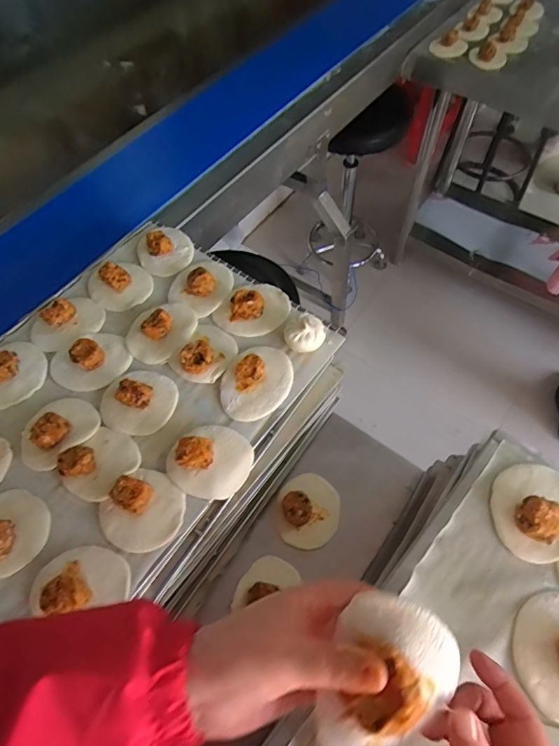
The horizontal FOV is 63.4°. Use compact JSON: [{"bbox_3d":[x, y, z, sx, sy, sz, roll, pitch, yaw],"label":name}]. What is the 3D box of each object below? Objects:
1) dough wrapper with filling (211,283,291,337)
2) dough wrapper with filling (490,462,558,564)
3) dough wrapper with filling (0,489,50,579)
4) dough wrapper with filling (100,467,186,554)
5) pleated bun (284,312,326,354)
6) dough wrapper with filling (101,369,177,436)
[{"bbox_3d":[-0.038,-0.099,0.642,0.088,0.031,0.099,33,67,19],"label":"dough wrapper with filling"},{"bbox_3d":[0.267,0.137,0.464,0.087,0.035,0.104,17,63,11],"label":"dough wrapper with filling"},{"bbox_3d":[-0.308,0.168,0.499,0.090,0.031,0.082,-1,61,2],"label":"dough wrapper with filling"},{"bbox_3d":[-0.155,0.152,0.506,0.084,0.035,0.087,-1,61,2],"label":"dough wrapper with filling"},{"bbox_3d":[0.035,-0.056,0.610,0.052,0.036,0.054,-1,61,2],"label":"pleated bun"},{"bbox_3d":[-0.183,0.029,0.573,0.092,0.032,0.091,-1,61,2],"label":"dough wrapper with filling"}]

